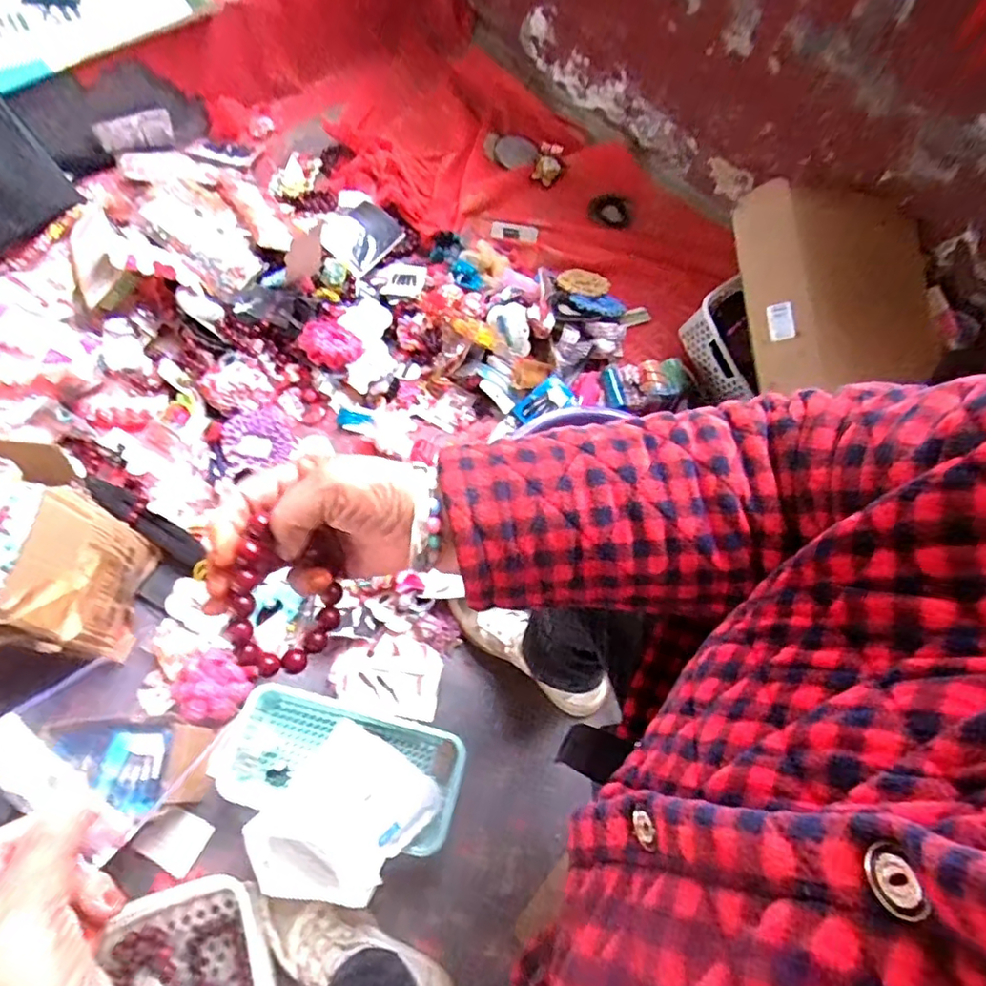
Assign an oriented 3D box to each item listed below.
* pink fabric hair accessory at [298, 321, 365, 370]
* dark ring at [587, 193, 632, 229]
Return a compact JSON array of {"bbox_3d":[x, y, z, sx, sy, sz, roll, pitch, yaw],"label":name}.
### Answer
[{"bbox_3d":[-0.252,-0.230,0.925,0.084,0.035,0.074,41,64,-3],"label":"pink fabric hair accessory"},{"bbox_3d":[0.223,-0.537,1.126,0.081,0.061,0.011,11,53,0],"label":"dark ring"}]

